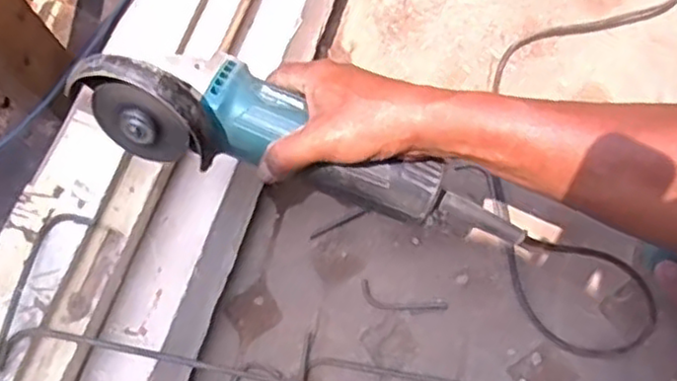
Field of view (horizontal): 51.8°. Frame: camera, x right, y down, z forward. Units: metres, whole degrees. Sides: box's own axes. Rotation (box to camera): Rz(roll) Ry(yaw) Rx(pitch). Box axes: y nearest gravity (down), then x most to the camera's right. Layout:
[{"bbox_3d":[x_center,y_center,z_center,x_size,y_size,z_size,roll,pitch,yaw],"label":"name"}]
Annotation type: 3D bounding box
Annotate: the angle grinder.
[{"bbox_3d":[-0.017,-0.031,0.515,0.328,0.085,0.080,21,72,-6],"label":"angle grinder"}]

